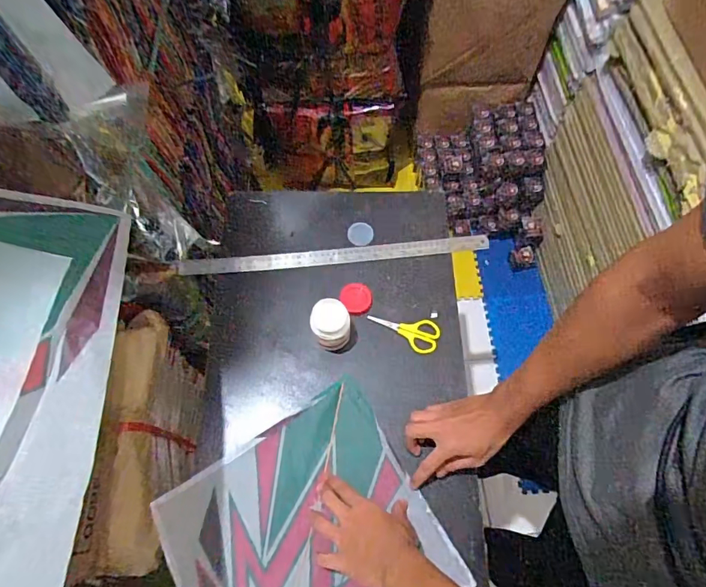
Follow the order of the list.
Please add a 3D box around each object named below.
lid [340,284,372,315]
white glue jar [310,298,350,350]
[{"bbox_3d":[0.007,0.007,0.744,0.048,0.007,0.054,-33,69,-14],"label":"lid"},{"bbox_3d":[-0.032,0.049,0.684,0.055,0.074,0.058,0,65,0],"label":"white glue jar"}]

